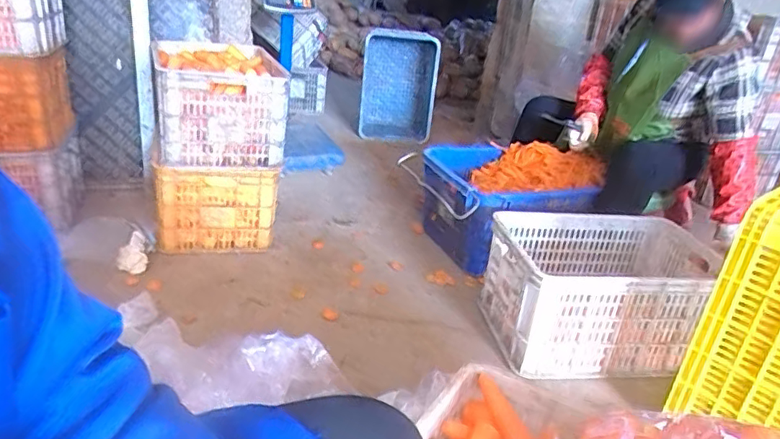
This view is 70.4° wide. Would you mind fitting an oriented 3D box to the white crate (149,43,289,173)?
[{"bbox_3d":[-0.549,-0.382,1.772,0.357,0.249,0.587,-3,25,-18],"label":"white crate"}]

